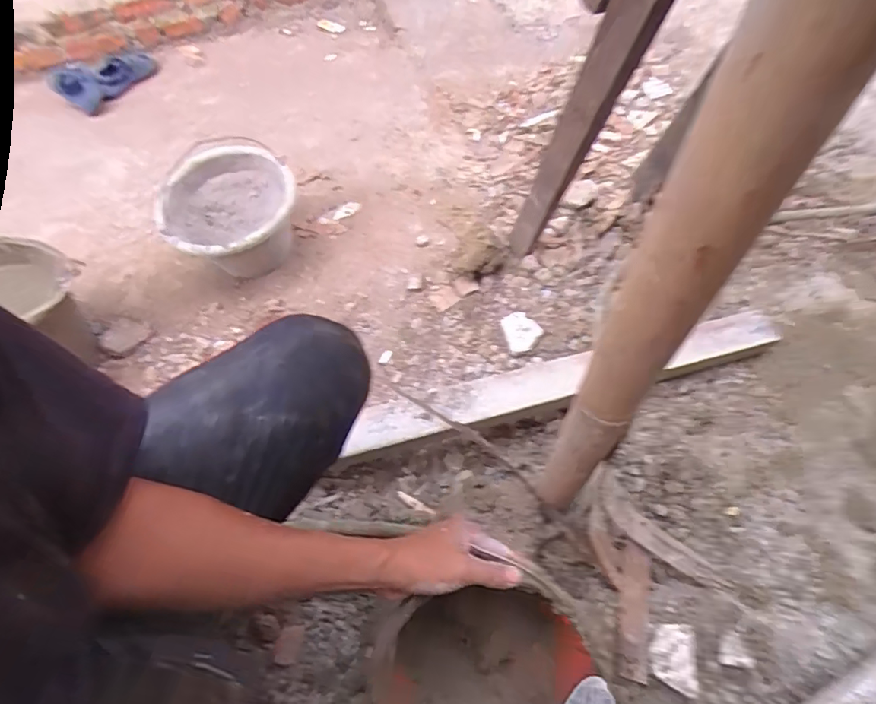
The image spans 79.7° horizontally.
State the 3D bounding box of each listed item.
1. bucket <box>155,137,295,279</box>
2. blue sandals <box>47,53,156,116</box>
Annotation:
[{"bbox_3d":[-0.401,-0.259,1.061,0.251,0.185,0.238,-20,57,-11],"label":"bucket"},{"bbox_3d":[-0.871,-0.734,1.392,0.156,0.068,0.250,35,64,23],"label":"blue sandals"}]

